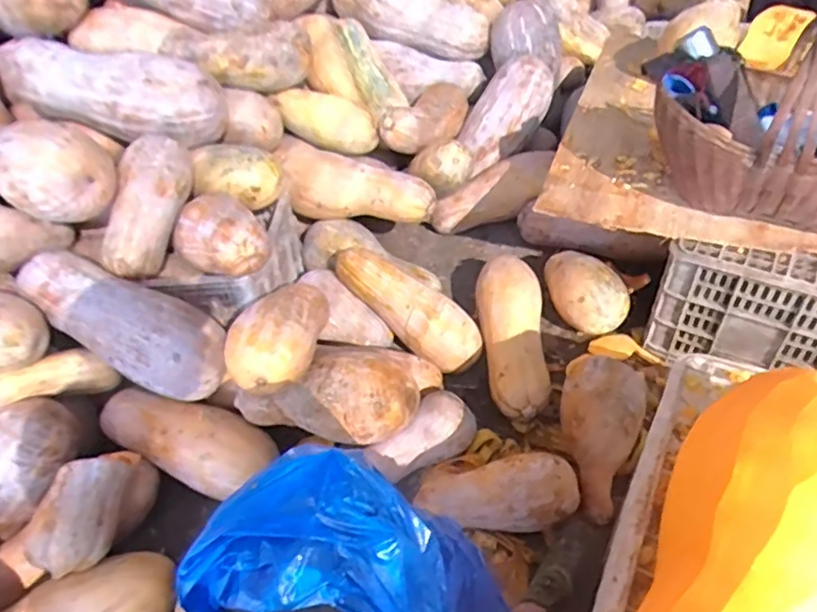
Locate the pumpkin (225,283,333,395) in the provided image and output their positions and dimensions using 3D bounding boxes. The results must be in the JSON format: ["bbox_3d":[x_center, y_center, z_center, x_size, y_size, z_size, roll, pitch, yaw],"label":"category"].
[{"bbox_3d":[-0.196,0.034,0.966,0.120,0.116,0.292,4,27,11],"label":"pumpkin"}]

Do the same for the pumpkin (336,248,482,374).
[{"bbox_3d":[0.000,0.003,1.134,0.324,0.097,0.113,39,55,5],"label":"pumpkin"}]

